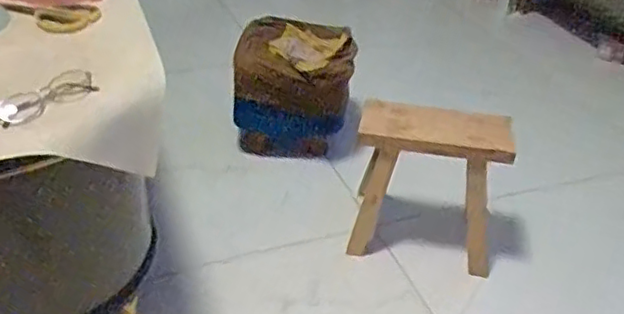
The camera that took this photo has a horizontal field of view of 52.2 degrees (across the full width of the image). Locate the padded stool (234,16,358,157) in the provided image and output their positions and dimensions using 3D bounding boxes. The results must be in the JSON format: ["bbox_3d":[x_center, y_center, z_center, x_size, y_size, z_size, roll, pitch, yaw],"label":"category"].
[{"bbox_3d":[-0.036,-0.144,1.399,0.235,0.253,0.212,8,34,8],"label":"padded stool"}]

